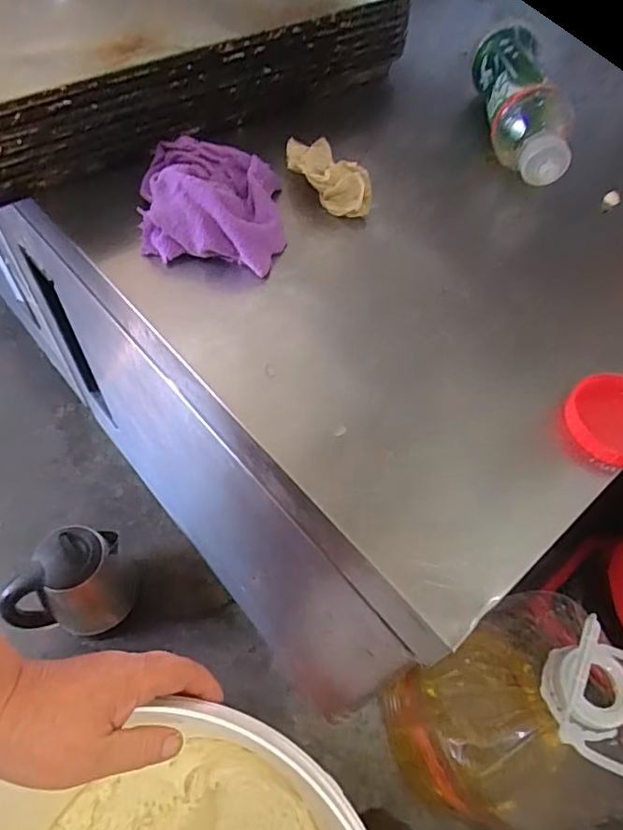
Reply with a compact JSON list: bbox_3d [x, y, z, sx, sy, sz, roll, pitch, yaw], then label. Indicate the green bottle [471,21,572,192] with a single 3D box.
[{"bbox_3d":[0.207,-0.310,0.536,0.059,0.061,0.219,4,53,-2],"label":"green bottle"}]

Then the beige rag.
[{"bbox_3d":[0.015,-0.220,0.486,0.044,0.035,0.100,-21,60,-17],"label":"beige rag"}]

